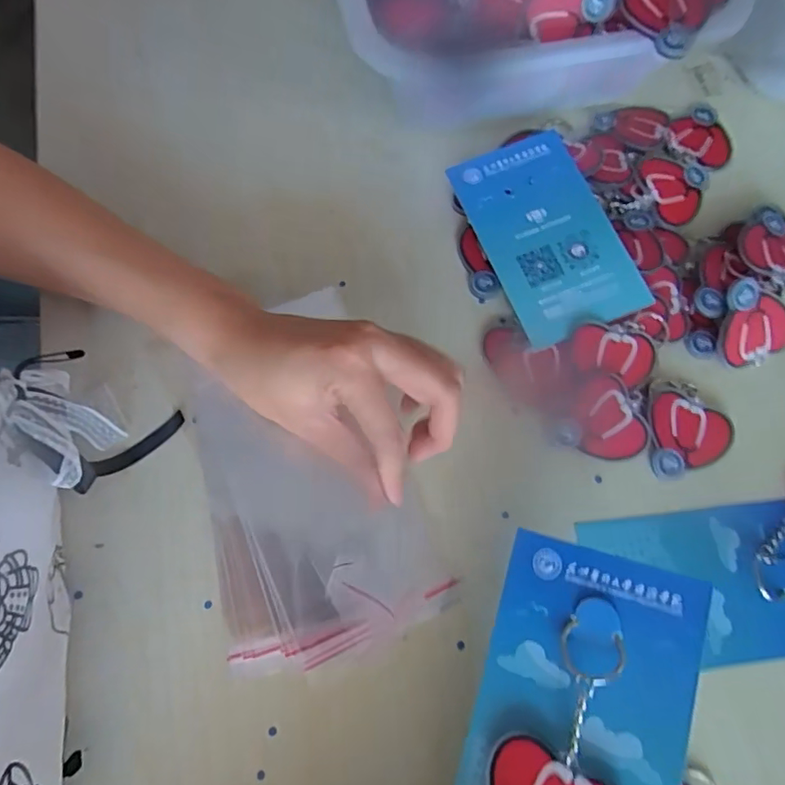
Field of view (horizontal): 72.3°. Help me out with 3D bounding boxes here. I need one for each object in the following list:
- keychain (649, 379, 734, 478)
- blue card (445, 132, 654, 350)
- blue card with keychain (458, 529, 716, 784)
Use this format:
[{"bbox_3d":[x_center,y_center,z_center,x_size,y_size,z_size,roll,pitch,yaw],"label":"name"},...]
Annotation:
[{"bbox_3d":[0.174,0.021,0.313,0.050,0.008,0.055,2,72,-1],"label":"keychain"},{"bbox_3d":[0.097,-0.099,0.337,0.078,0.008,0.132,-23,76,-4],"label":"blue card"},{"bbox_3d":[0.074,0.132,0.215,0.078,0.006,0.130,13,76,20],"label":"blue card with keychain"}]

